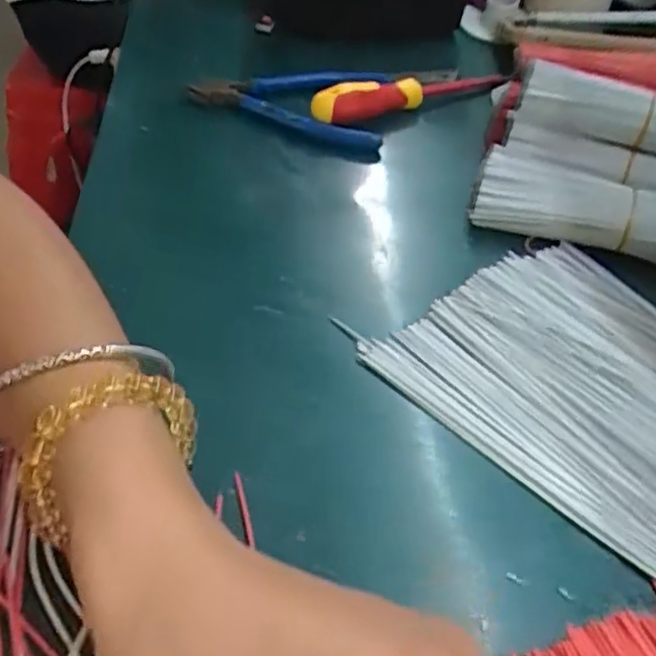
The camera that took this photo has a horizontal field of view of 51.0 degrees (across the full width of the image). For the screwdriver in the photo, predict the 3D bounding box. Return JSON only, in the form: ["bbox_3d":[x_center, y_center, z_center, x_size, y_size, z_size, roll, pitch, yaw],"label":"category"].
[{"bbox_3d":[0.051,-0.152,0.444,0.125,0.024,0.022,-14,46,-17],"label":"screwdriver"}]

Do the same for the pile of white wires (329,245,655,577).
[{"bbox_3d":[0.110,0.020,0.287,0.126,0.023,0.140,-28,52,-28],"label":"pile of white wires"}]

